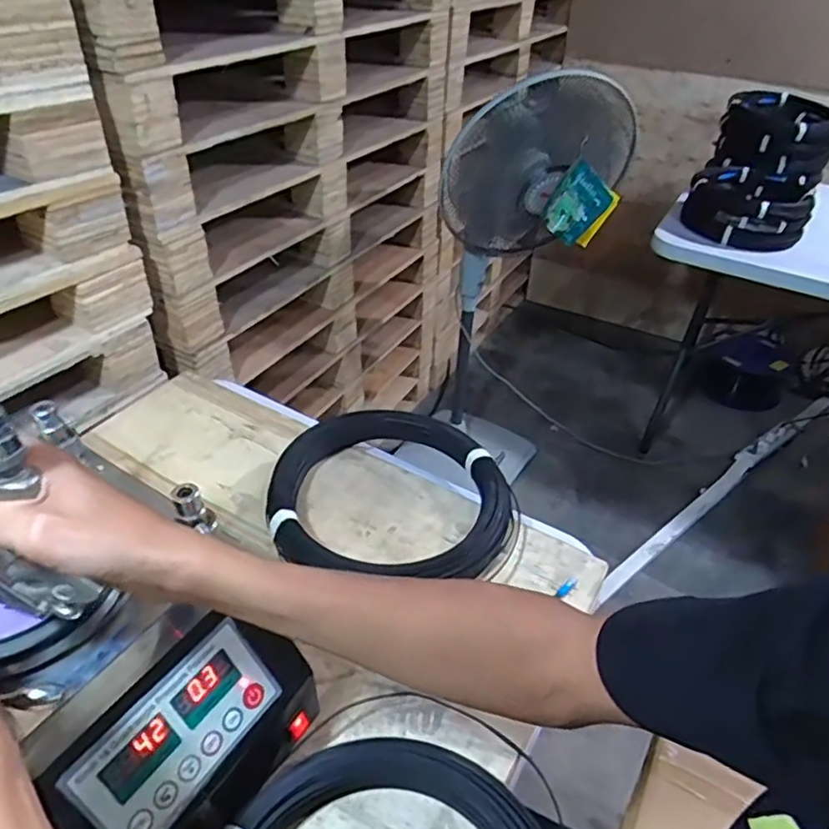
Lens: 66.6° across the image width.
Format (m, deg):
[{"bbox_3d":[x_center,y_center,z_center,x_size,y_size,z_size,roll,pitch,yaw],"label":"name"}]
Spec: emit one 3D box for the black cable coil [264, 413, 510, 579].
[{"bbox_3d":[-0.030,0.104,0.832,0.311,0.063,0.270,3,39,0],"label":"black cable coil"}]

